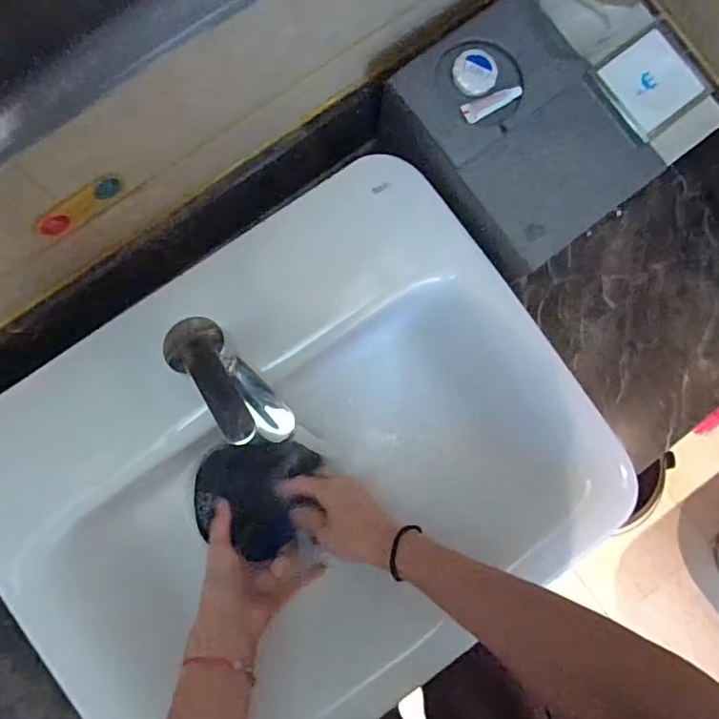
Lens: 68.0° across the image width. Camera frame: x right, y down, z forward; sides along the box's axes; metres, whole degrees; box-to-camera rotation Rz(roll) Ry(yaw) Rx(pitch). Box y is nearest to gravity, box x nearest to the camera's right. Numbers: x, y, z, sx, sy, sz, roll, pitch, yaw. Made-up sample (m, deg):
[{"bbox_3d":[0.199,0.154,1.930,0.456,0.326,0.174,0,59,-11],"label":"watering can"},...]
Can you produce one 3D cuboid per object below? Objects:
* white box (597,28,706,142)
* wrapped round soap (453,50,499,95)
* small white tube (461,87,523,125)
[{"bbox_3d":[0.279,-0.266,0.512,0.081,0.012,0.077,-37,87,-6],"label":"white box"},{"bbox_3d":[0.111,-0.273,0.504,0.040,0.008,0.046,31,83,1],"label":"wrapped round soap"},{"bbox_3d":[0.126,-0.244,0.505,0.058,0.007,0.020,-24,85,-6],"label":"small white tube"}]

